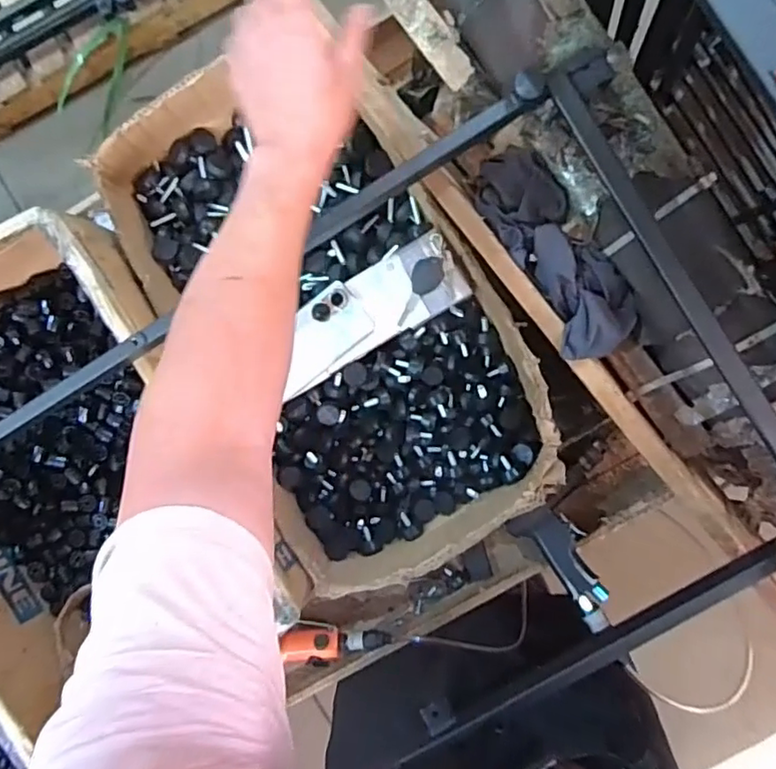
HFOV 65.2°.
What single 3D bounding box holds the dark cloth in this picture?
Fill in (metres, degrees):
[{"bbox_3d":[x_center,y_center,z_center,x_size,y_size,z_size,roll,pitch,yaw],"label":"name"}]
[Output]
[{"bbox_3d":[0.166,-0.134,0.606,0.086,0.051,0.229,-29,89,5],"label":"dark cloth"}]

